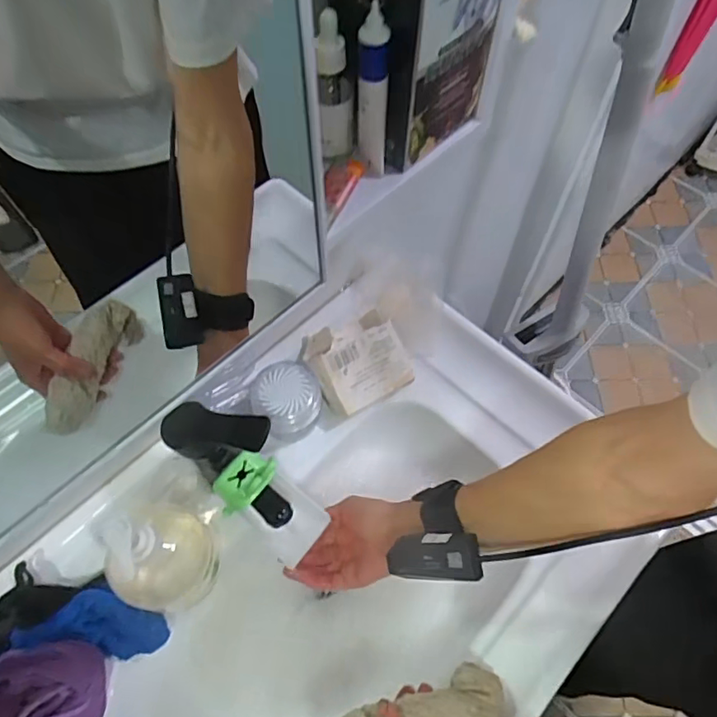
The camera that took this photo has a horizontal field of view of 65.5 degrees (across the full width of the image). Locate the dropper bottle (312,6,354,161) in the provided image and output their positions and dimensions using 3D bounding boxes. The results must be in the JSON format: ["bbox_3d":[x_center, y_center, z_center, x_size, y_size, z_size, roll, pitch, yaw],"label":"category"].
[{"bbox_3d":[-0.016,-0.177,0.368,0.022,0.089,0.021,-9,60,-5],"label":"dropper bottle"}]

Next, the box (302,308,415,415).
[{"bbox_3d":[-0.002,-0.004,0.591,0.103,0.046,0.099,-25,63,-14],"label":"box"}]

